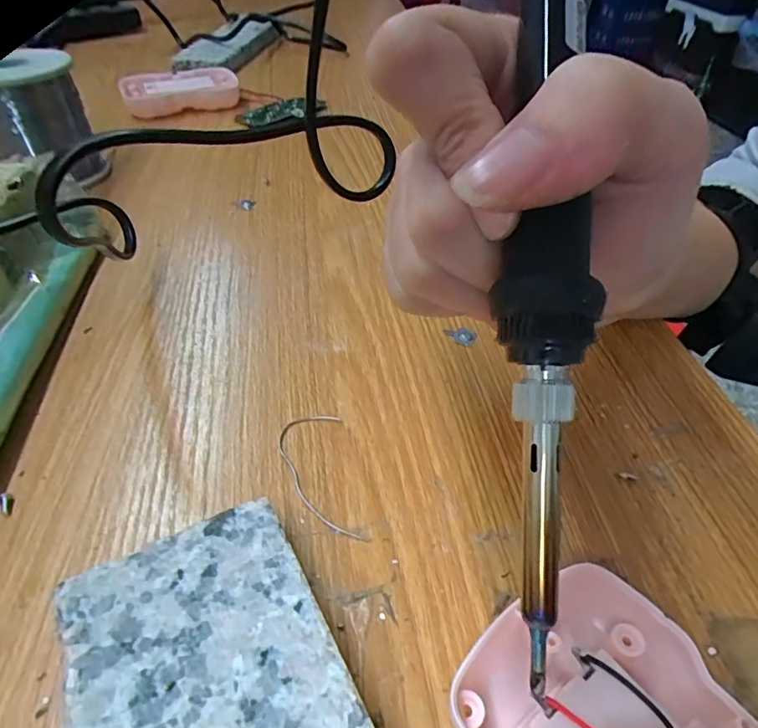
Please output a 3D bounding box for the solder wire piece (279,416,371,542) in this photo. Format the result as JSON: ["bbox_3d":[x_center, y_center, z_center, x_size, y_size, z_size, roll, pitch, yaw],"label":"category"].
[{"bbox_3d":[-0.020,0.037,0.167,0.022,0.004,0.050,-9,45,-11],"label":"solder wire piece"}]

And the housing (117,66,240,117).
[{"bbox_3d":[-0.160,-0.220,0.410,0.086,0.020,0.056,-20,48,-21],"label":"housing"}]

